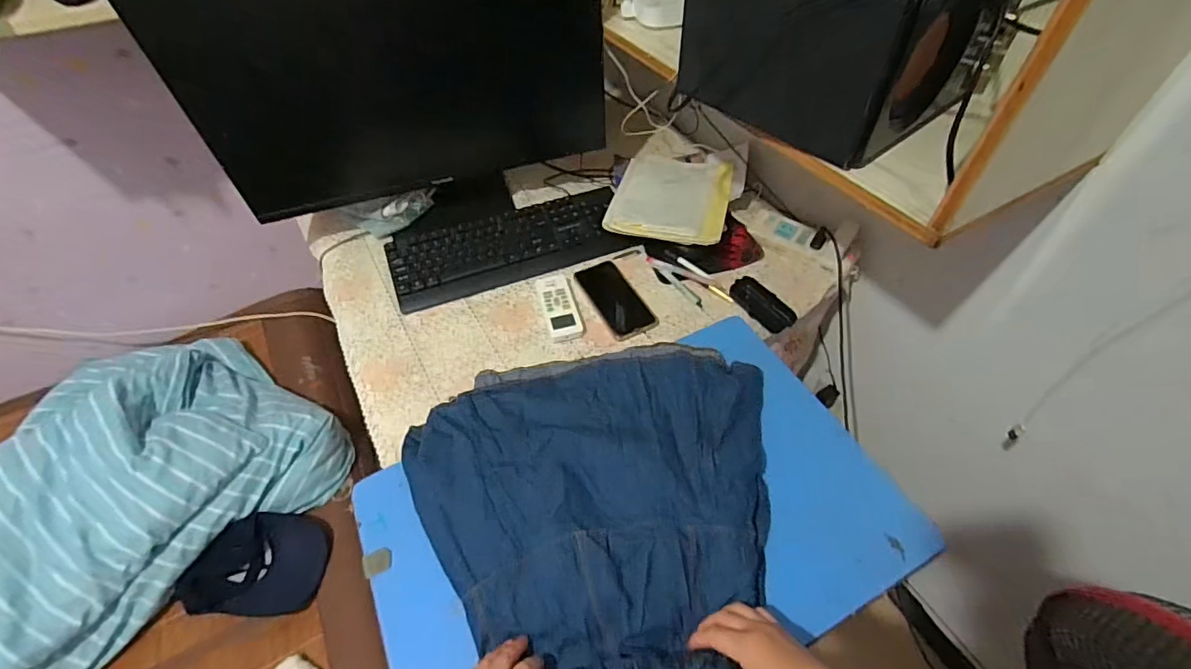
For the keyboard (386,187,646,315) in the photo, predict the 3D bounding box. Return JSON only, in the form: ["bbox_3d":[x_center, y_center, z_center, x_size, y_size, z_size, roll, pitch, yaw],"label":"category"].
[{"bbox_3d":[-0.149,-0.164,0.921,0.416,0.033,0.148,-17,52,-12],"label":"keyboard"}]

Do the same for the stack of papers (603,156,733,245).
[{"bbox_3d":[0.142,-0.262,0.958,0.205,0.018,0.272,10,47,11],"label":"stack of papers"}]

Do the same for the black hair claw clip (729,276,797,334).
[{"bbox_3d":[0.270,-0.048,0.835,0.045,0.032,0.112,-35,57,-24],"label":"black hair claw clip"}]

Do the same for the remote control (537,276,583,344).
[{"bbox_3d":[-0.057,-0.047,0.844,0.053,0.015,0.136,-12,51,-8],"label":"remote control"}]

